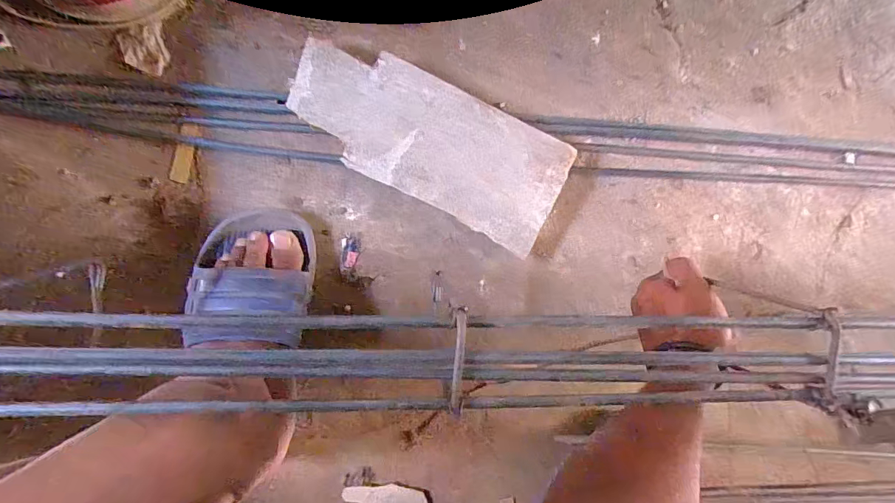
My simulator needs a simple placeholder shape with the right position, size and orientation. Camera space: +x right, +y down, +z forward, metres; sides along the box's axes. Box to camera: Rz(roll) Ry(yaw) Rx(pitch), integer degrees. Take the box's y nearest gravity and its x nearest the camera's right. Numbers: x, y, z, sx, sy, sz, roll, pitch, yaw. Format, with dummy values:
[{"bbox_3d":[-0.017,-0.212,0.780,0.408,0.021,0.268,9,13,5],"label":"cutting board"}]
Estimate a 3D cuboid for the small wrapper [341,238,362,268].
[{"bbox_3d":[-0.096,0.001,0.420,0.019,0.004,0.029,0,98,-6],"label":"small wrapper"}]

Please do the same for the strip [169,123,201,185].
[{"bbox_3d":[-0.246,-0.092,0.395,0.017,0.005,0.056,21,95,-8],"label":"strip"}]

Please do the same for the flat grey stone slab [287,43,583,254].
[{"bbox_3d":[-0.014,-0.102,0.398,0.256,0.032,0.104,26,95,-9],"label":"flat grey stone slab"}]

